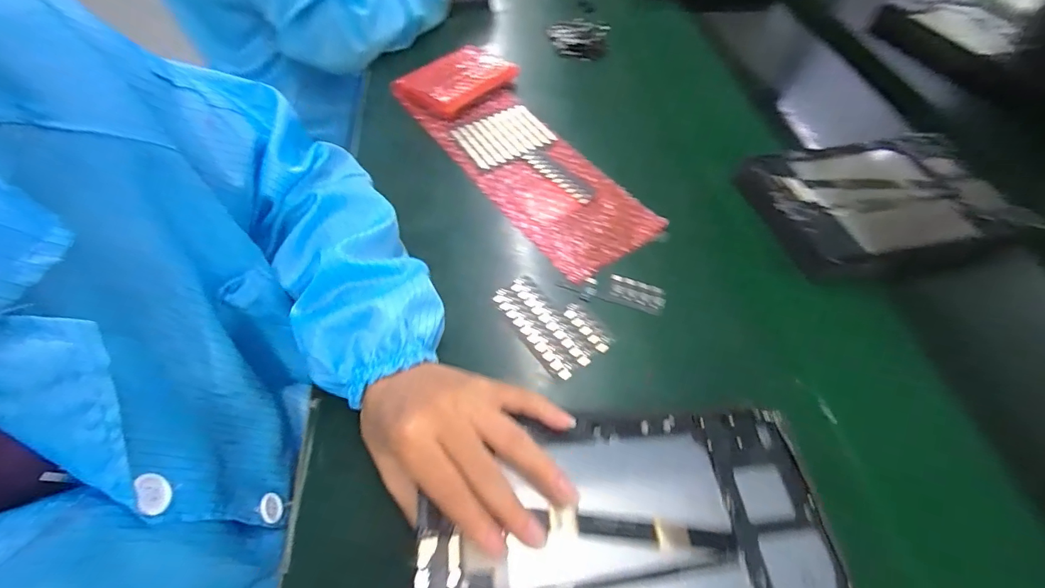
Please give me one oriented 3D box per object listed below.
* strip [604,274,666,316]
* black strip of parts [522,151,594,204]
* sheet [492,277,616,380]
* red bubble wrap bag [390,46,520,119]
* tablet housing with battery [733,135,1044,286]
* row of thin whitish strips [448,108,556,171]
[{"bbox_3d":[0.102,0.000,0.394,0.049,0.004,0.028,17,55,11],"label":"strip"},{"bbox_3d":[0.040,-0.130,0.479,0.023,0.004,0.098,-35,62,-23],"label":"black strip of parts"},{"bbox_3d":[0.022,0.024,0.377,0.058,0.004,0.099,-35,63,-23],"label":"sheet"},{"bbox_3d":[-0.084,-0.272,0.565,0.135,0.027,0.087,-35,63,-22],"label":"red bubble wrap bag"},{"bbox_3d":[0.363,-0.089,0.445,0.252,0.020,0.171,-11,55,-9],"label":"tablet housing with battery"},{"bbox_3d":[-0.021,-0.186,0.519,0.099,0.006,0.084,-25,60,-17],"label":"row of thin whitish strips"}]

